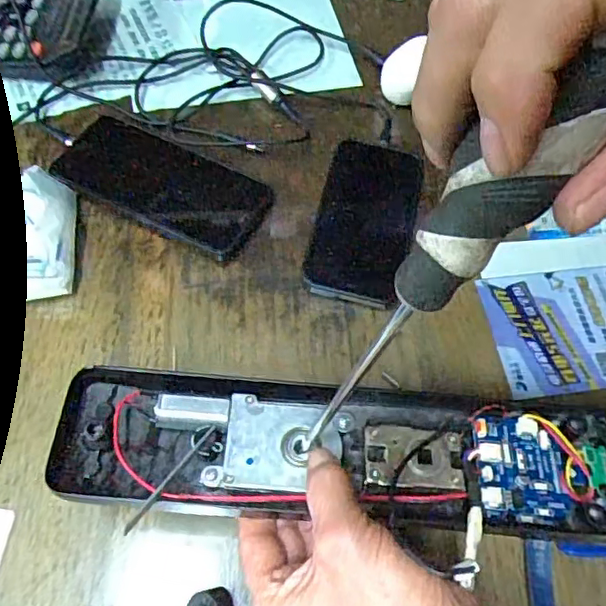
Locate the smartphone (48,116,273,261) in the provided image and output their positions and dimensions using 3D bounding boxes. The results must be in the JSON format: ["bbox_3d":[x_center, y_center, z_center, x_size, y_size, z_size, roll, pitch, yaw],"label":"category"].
[{"bbox_3d":[-0.112,-0.095,0.472,0.169,0.016,0.076,26,65,11],"label":"smartphone"}]

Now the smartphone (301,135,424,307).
[{"bbox_3d":[0.049,-0.065,0.461,0.074,0.014,0.145,12,63,4],"label":"smartphone"}]

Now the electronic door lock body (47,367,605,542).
[{"bbox_3d":[0.073,0.084,0.326,0.405,0.028,0.076,5,62,0],"label":"electronic door lock body"}]

